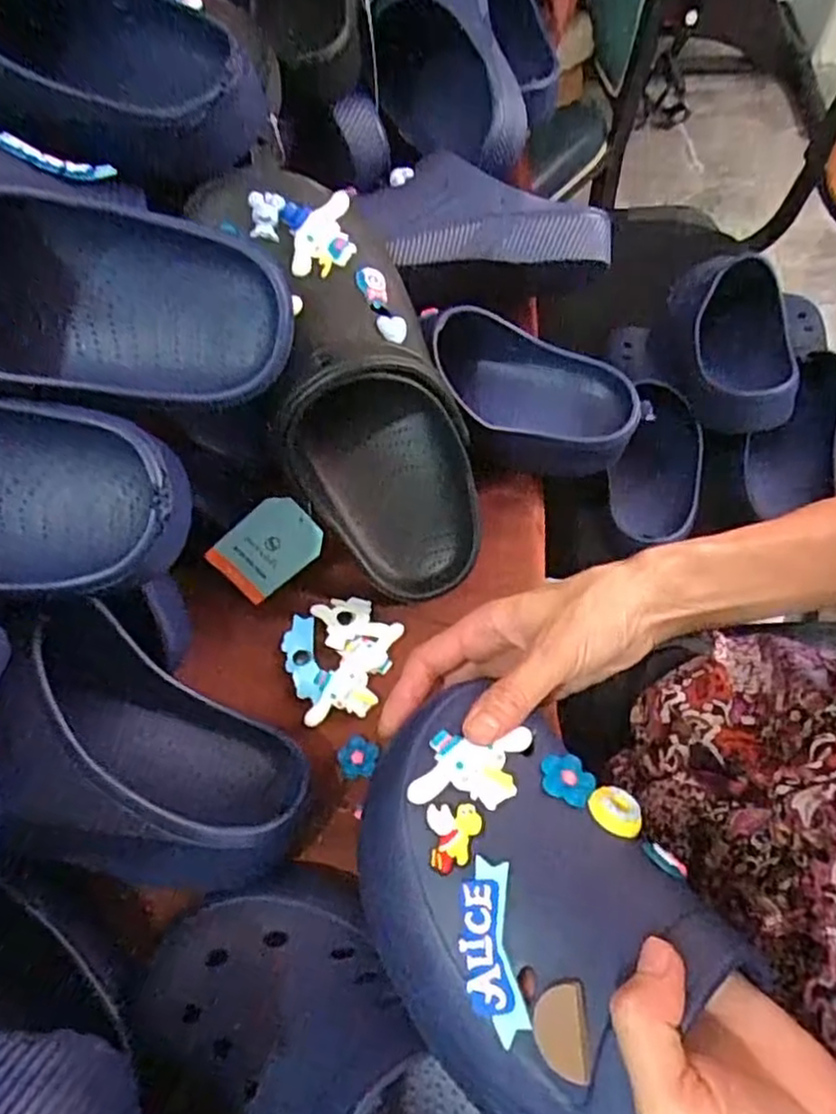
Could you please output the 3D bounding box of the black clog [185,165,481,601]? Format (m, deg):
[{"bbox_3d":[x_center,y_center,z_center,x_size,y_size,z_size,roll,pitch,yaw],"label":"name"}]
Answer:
[{"bbox_3d":[-0.035,-0.097,0.416,0.105,0.264,0.084,-23,21,-8],"label":"black clog"}]

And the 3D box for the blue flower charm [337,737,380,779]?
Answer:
[{"bbox_3d":[-0.037,0.123,0.432,0.025,0.004,0.024,-1,79,6],"label":"blue flower charm"}]

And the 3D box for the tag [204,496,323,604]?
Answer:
[{"bbox_3d":[-0.100,-0.005,0.471,0.078,0.004,0.050,-36,106,24],"label":"tag"}]

